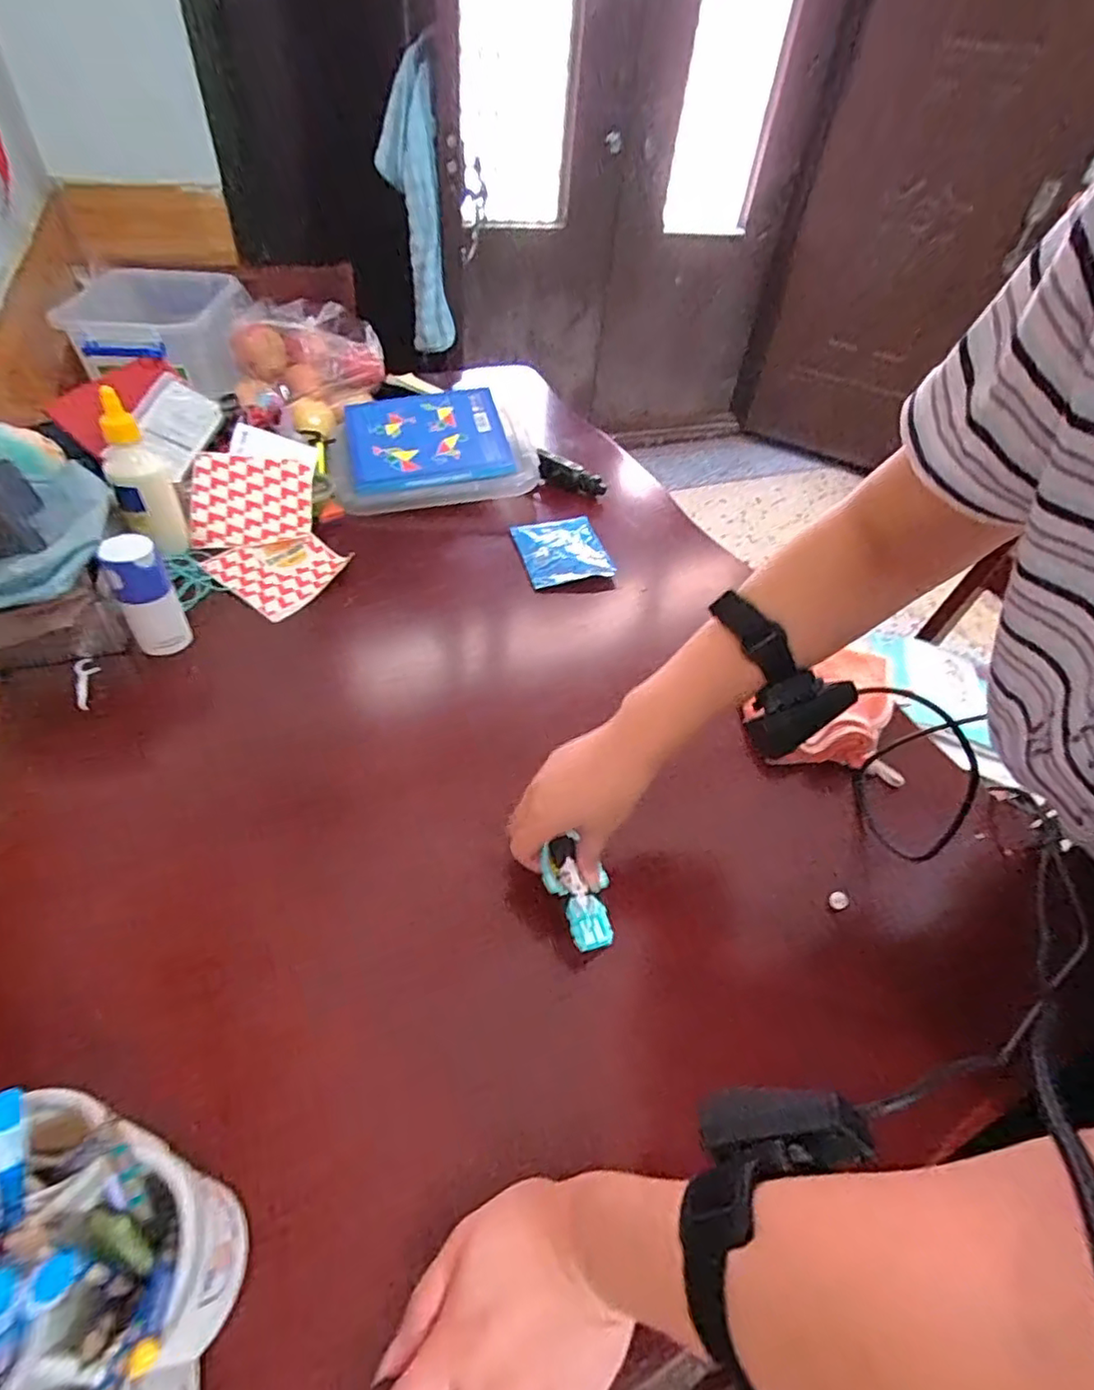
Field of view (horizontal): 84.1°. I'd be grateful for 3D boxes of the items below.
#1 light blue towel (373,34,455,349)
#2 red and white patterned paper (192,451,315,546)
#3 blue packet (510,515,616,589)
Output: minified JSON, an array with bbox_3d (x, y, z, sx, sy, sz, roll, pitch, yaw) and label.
[{"bbox_3d":[-0.267,-0.967,1.236,0.121,0.499,0.149,-6,47,-12],"label":"light blue towel"},{"bbox_3d":[-0.367,-0.243,0.758,0.135,0.006,0.124,-2,76,-16],"label":"red and white patterned paper"},{"bbox_3d":[0.018,-0.199,0.812,0.112,0.015,0.148,-7,48,-13],"label":"blue packet"}]

